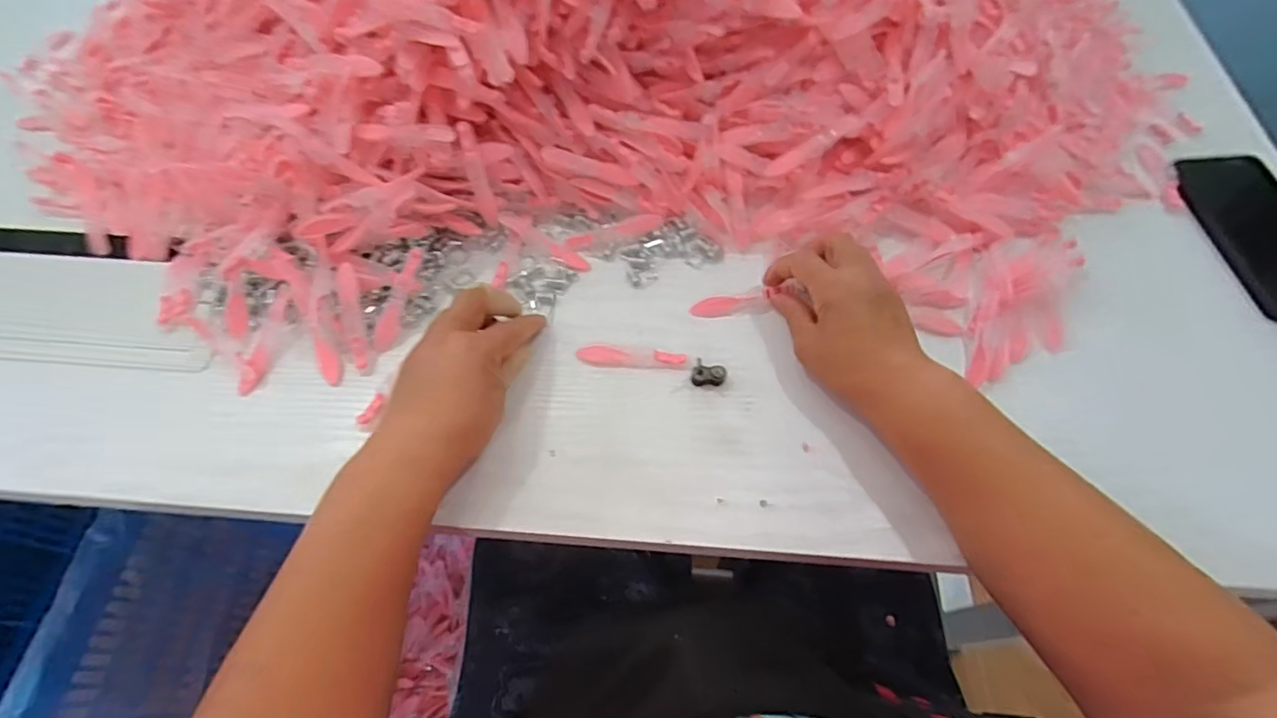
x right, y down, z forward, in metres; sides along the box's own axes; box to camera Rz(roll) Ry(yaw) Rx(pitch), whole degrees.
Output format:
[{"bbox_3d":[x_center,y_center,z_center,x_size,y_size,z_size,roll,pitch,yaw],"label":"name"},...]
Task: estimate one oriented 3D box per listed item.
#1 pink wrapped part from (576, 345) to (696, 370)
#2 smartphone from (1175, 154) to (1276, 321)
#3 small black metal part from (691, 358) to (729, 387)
[{"bbox_3d":[-0.002,-0.001,0.416,0.083,0.006,0.017,7,61,4],"label":"pink wrapped part"},{"bbox_3d":[0.495,-0.099,0.457,0.077,0.010,0.160,-5,61,5],"label":"smartphone"},{"bbox_3d":[0.050,0.008,0.396,0.025,0.024,0.011,-5,61,-3],"label":"small black metal part"}]

